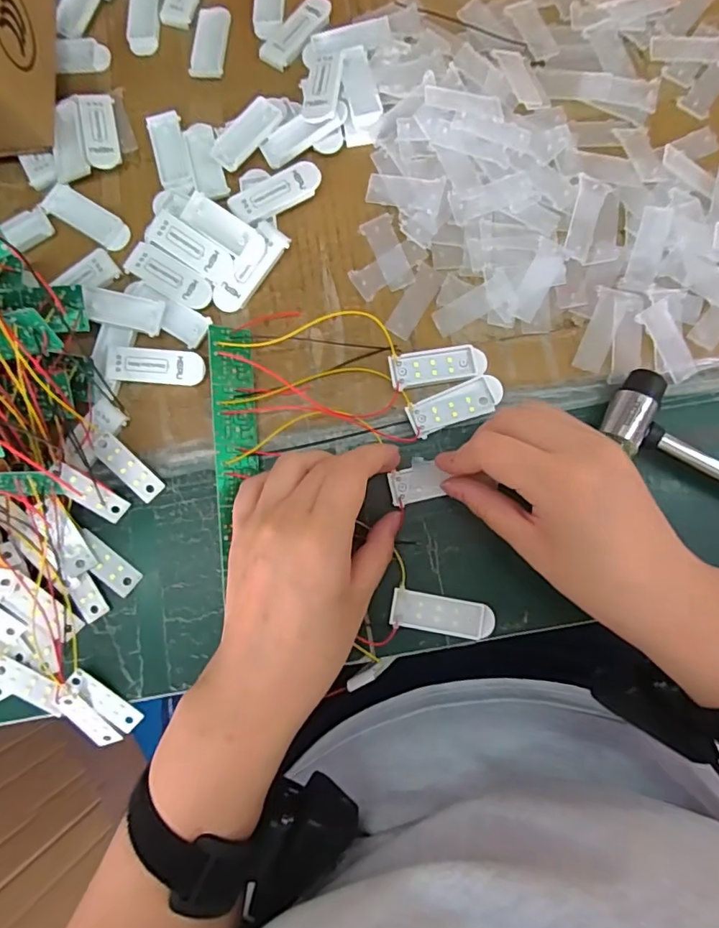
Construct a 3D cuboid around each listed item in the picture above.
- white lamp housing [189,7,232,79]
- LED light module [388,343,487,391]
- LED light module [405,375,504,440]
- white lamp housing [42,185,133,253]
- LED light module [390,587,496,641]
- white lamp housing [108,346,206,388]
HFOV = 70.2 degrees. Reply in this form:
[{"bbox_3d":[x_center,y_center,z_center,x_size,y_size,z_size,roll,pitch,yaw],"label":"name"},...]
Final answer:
[{"bbox_3d":[-0.098,-0.280,0.338,0.021,0.004,0.053,5,84,2],"label":"white lamp housing"},{"bbox_3d":[0.047,-0.058,0.306,0.056,0.007,0.020,-10,83,1],"label":"LED light module"},{"bbox_3d":[0.057,-0.034,0.302,0.057,0.008,0.022,-21,83,-1],"label":"LED light module"},{"bbox_3d":[-0.170,-0.154,0.318,0.055,0.005,0.020,32,85,5],"label":"white lamp housing"},{"bbox_3d":[0.047,0.086,0.289,0.057,0.007,0.020,10,84,3],"label":"LED light module"},{"bbox_3d":[-0.121,-0.058,0.305,0.055,0.004,0.021,4,97,-7],"label":"white lamp housing"}]

